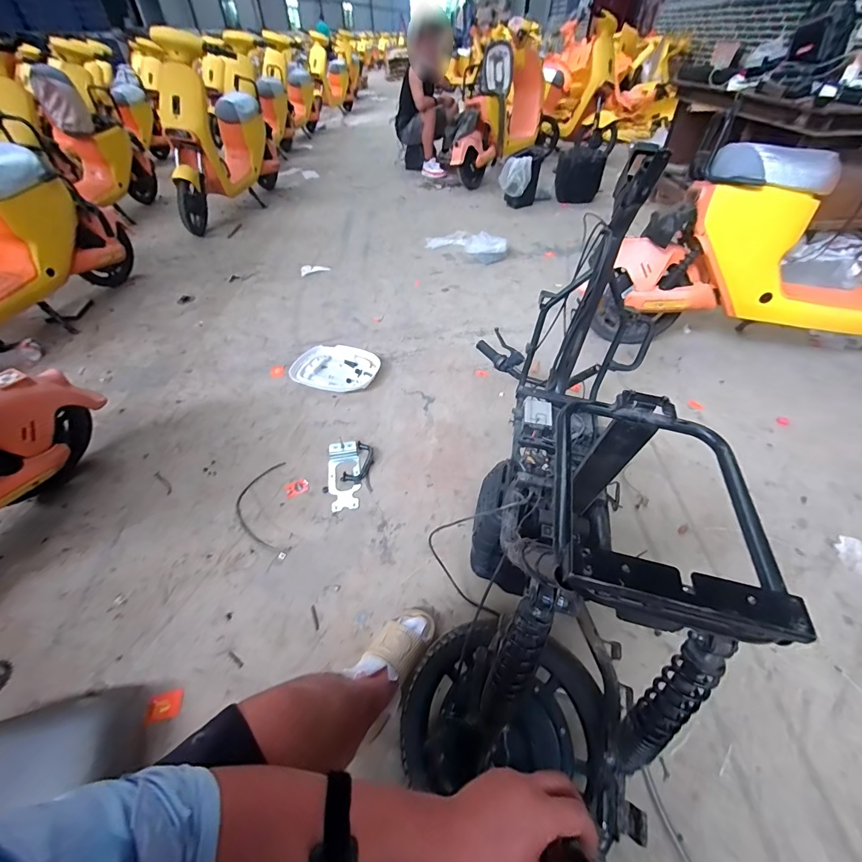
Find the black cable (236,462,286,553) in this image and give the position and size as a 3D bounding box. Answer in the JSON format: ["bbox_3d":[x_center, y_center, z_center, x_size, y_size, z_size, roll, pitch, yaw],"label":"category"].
[{"bbox_3d":[-0.526,0.234,1.166,0.142,0.010,0.322,-9,47,-8],"label":"black cable"}]

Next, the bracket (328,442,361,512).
[{"bbox_3d":[-0.284,0.140,1.231,0.101,0.025,0.251,-6,46,-5],"label":"bracket"}]

